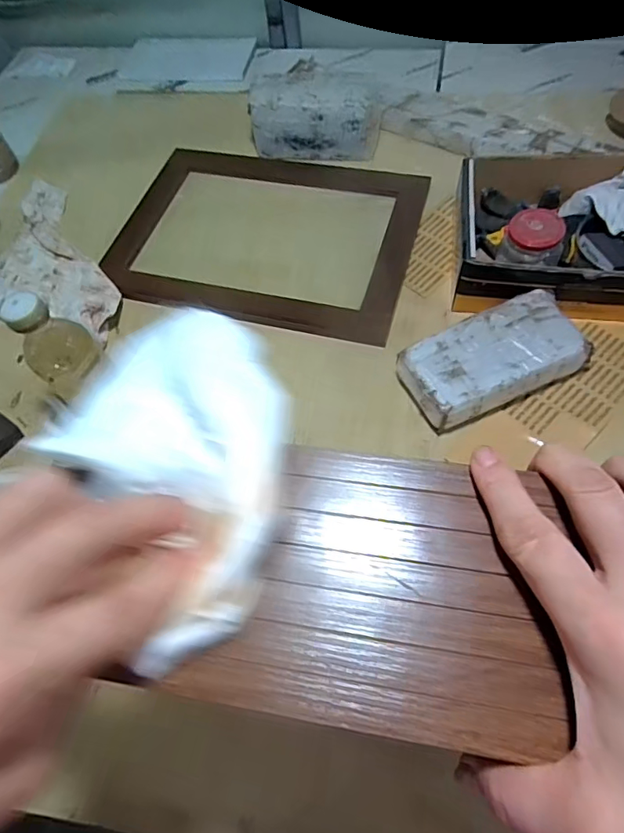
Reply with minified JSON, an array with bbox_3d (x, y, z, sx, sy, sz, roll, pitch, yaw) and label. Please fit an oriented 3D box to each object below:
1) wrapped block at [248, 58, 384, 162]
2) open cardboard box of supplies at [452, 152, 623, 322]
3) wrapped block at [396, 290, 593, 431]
[{"bbox_3d":[0.008,-0.521,0.869,0.214,0.118,0.105,7,62,9],"label":"wrapped block"},{"bbox_3d":[0.366,-0.253,0.681,0.322,0.103,0.254,8,62,10],"label":"open cardboard box of supplies"},{"bbox_3d":[0.221,-0.068,0.618,0.216,0.065,0.121,-28,62,-10],"label":"wrapped block"}]

